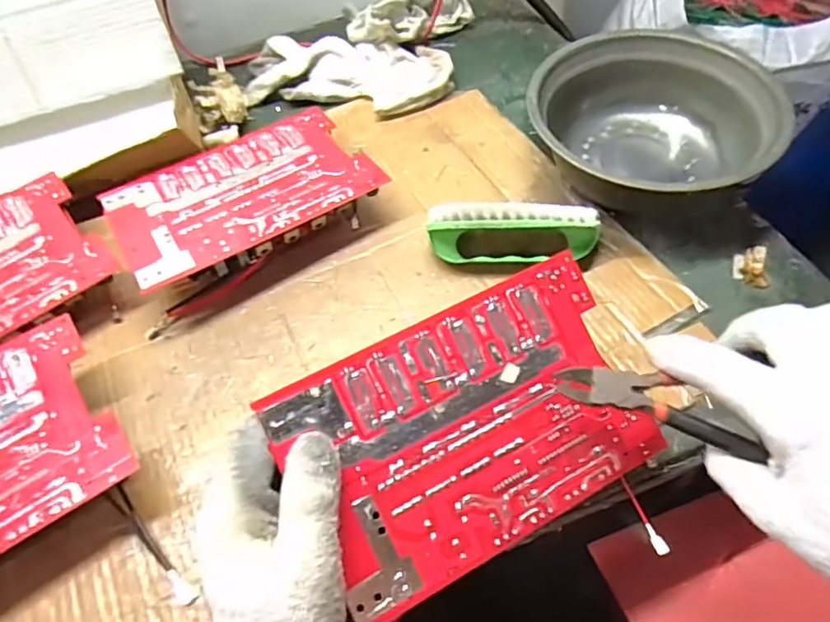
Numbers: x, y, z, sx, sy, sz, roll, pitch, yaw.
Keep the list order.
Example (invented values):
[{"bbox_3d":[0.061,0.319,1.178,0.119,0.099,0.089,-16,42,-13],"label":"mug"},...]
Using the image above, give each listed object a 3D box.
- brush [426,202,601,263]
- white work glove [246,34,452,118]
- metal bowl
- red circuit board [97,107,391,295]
[{"bbox_3d":[0.072,-0.057,0.416,0.124,0.045,0.035,3,56,5],"label":"brush"},{"bbox_3d":[-0.068,-0.237,0.565,0.206,0.033,0.094,1,56,4],"label":"white work glove"},{"bbox_3d":[0.197,-0.160,0.488,0.184,0.074,0.184,-2,56,2],"label":"metal bowl"},{"bbox_3d":[-0.137,-0.088,0.465,0.196,0.046,0.129,-30,59,-16],"label":"red circuit board"}]

